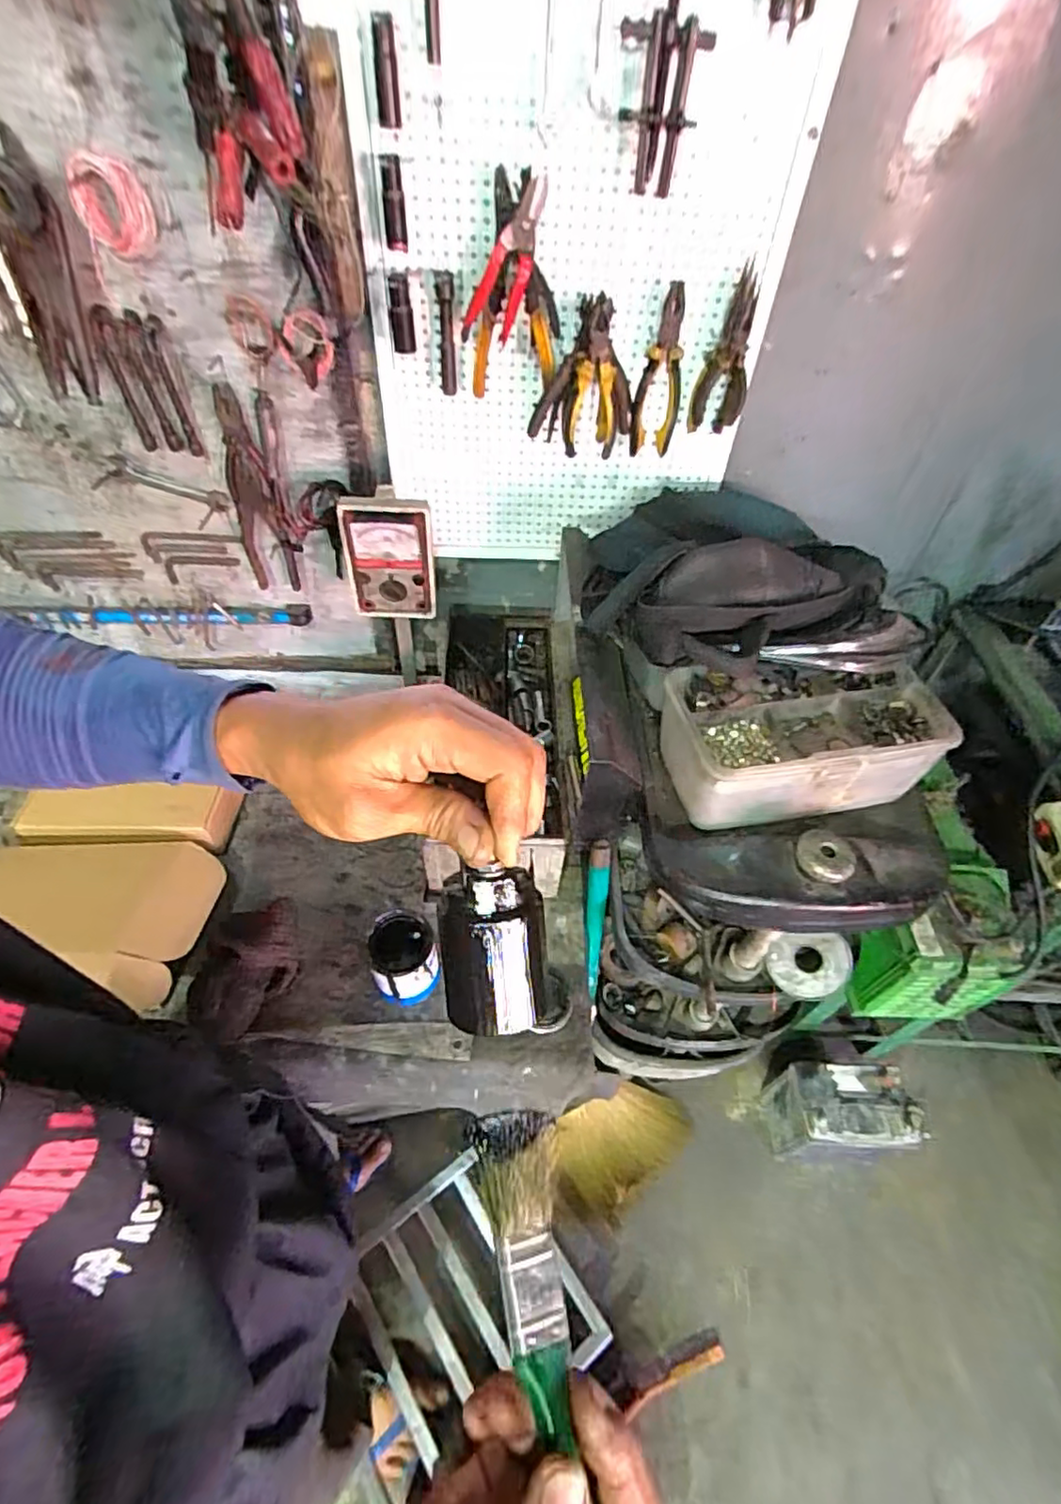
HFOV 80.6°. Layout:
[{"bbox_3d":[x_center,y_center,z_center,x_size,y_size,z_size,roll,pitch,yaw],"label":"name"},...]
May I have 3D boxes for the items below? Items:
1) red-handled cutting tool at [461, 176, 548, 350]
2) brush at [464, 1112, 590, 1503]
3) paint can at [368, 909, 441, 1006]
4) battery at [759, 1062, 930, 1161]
[{"bbox_3d":[-0.023,-0.539,0.702,0.052,0.195,0.019,18,70,-20],"label":"red-handled cutting tool"},{"bbox_3d":[0.008,0.233,0.231,0.034,0.019,0.175,-7,60,-10],"label":"brush"},{"bbox_3d":[-0.159,0.262,0.793,0.076,0.107,0.086,-12,51,-13],"label":"paint can"},{"bbox_3d":[0.563,0.666,1.158,0.207,0.209,0.132,1,50,-3],"label":"battery"}]

